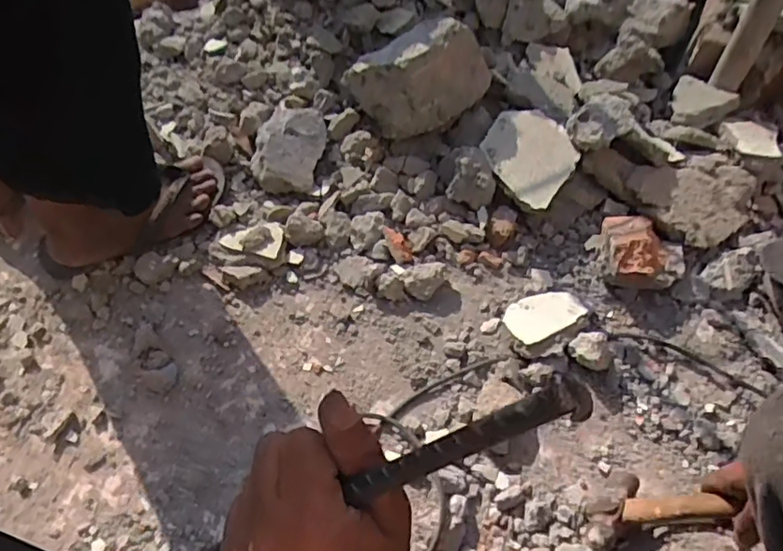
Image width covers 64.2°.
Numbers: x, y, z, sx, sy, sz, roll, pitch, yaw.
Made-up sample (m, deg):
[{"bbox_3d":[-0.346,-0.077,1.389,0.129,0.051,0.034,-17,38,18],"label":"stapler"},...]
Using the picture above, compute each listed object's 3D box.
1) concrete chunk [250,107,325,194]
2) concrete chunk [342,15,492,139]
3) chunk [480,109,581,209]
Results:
[{"bbox_3d":[-0.150,-0.192,0.913,0.098,0.051,0.128,6,56,4],"label":"concrete chunk"},{"bbox_3d":[0.045,-0.291,0.885,0.194,0.099,0.107,-23,59,-15],"label":"concrete chunk"},{"bbox_3d":[0.195,-0.171,0.894,0.131,0.040,0.144,0,56,0],"label":"chunk"}]

